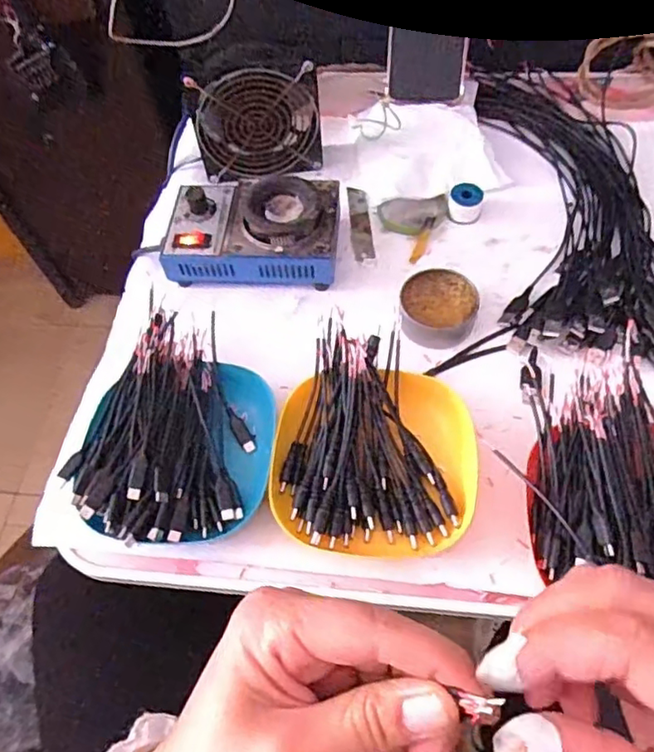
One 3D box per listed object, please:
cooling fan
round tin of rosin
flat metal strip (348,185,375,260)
[{"bbox_3d":[-0.066,-0.235,0.568,0.119,0.104,0.032,-9,60,-1],"label":"cooling fan"},{"bbox_3d":[0.092,-0.057,0.497,0.061,0.020,0.065,-2,60,3],"label":"round tin of rosin"},{"bbox_3d":[0.033,-0.146,0.573,0.018,0.005,0.097,-5,60,1],"label":"flat metal strip"}]

